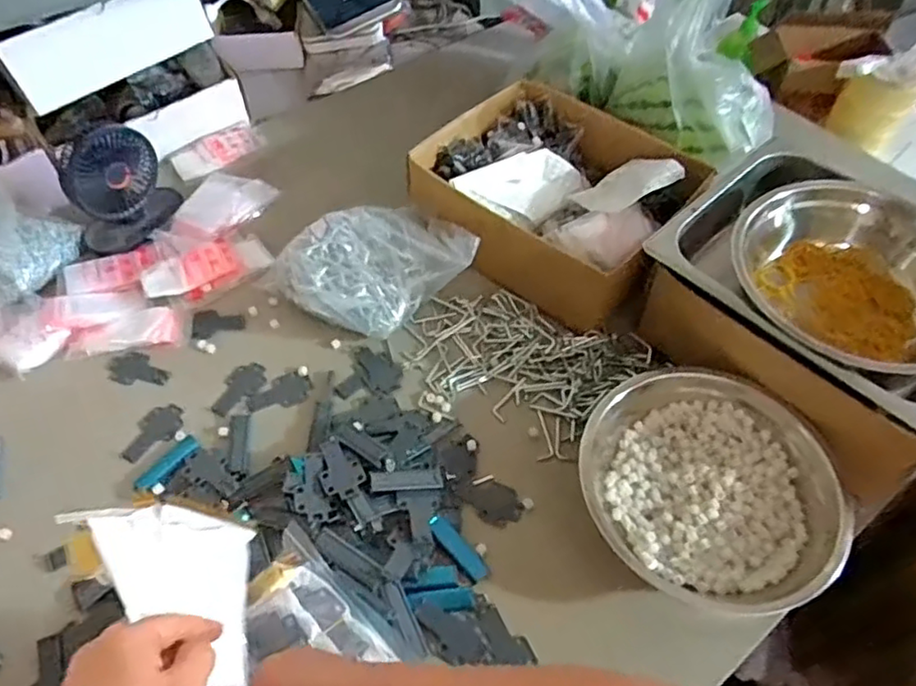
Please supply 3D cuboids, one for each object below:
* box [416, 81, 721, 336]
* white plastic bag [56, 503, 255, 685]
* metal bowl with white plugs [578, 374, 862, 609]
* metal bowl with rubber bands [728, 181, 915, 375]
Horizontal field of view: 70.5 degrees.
[{"bbox_3d":[0.132,-0.189,0.865,0.345,0.116,0.254,34,61,22],"label":"box"},{"bbox_3d":[-0.175,0.189,0.432,0.096,0.031,0.186,2,58,-51],"label":"white plastic bag"},{"bbox_3d":[0.250,0.142,0.657,0.252,0.065,0.223,16,56,11],"label":"metal bowl with white plugs"},{"bbox_3d":[0.405,-0.057,0.683,0.224,0.099,0.234,0,54,0],"label":"metal bowl with rubber bands"}]

